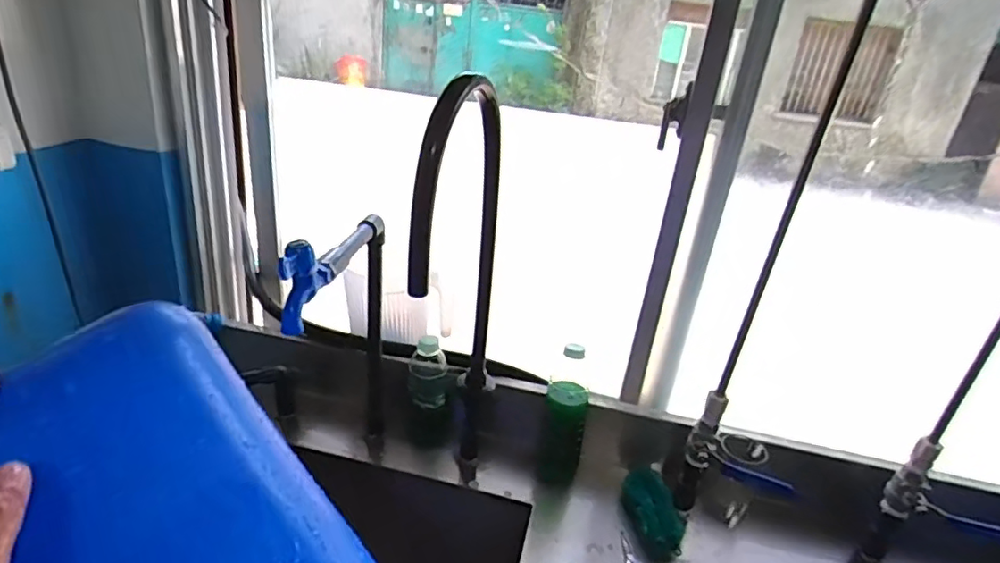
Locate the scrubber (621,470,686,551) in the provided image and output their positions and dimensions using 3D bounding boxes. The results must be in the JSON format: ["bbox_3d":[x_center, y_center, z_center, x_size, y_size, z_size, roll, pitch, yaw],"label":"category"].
[{"bbox_3d":[0.211,0.317,0.790,0.064,0.035,0.127,-1,26,-16],"label":"scrubber"}]

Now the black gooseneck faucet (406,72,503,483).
[{"bbox_3d":[-0.047,0.057,0.663,0.042,0.542,0.251,12,26,10],"label":"black gooseneck faucet"}]

